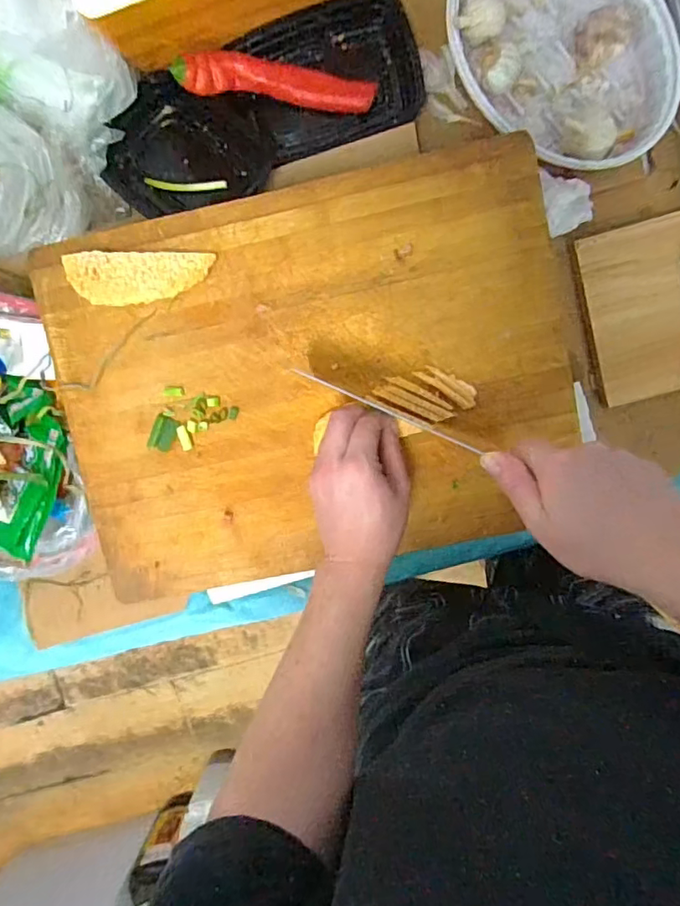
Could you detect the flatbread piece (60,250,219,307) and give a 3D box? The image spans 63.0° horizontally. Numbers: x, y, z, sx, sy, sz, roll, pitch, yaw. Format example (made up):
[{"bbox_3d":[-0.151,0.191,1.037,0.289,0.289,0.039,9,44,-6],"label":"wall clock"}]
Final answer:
[{"bbox_3d":[-0.176,-0.153,0.484,0.127,0.011,0.043,-1,96,3],"label":"flatbread piece"}]

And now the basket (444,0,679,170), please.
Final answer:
[{"bbox_3d":[0.225,-0.409,0.565,0.254,0.061,0.192,29,96,-1],"label":"basket"}]

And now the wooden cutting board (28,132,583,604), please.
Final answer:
[{"bbox_3d":[-0.028,-0.061,0.498,0.445,0.023,0.328,-12,95,4],"label":"wooden cutting board"}]

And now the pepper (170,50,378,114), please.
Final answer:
[{"bbox_3d":[-0.064,-0.382,0.573,0.200,0.027,0.040,1,96,-13],"label":"pepper"}]

